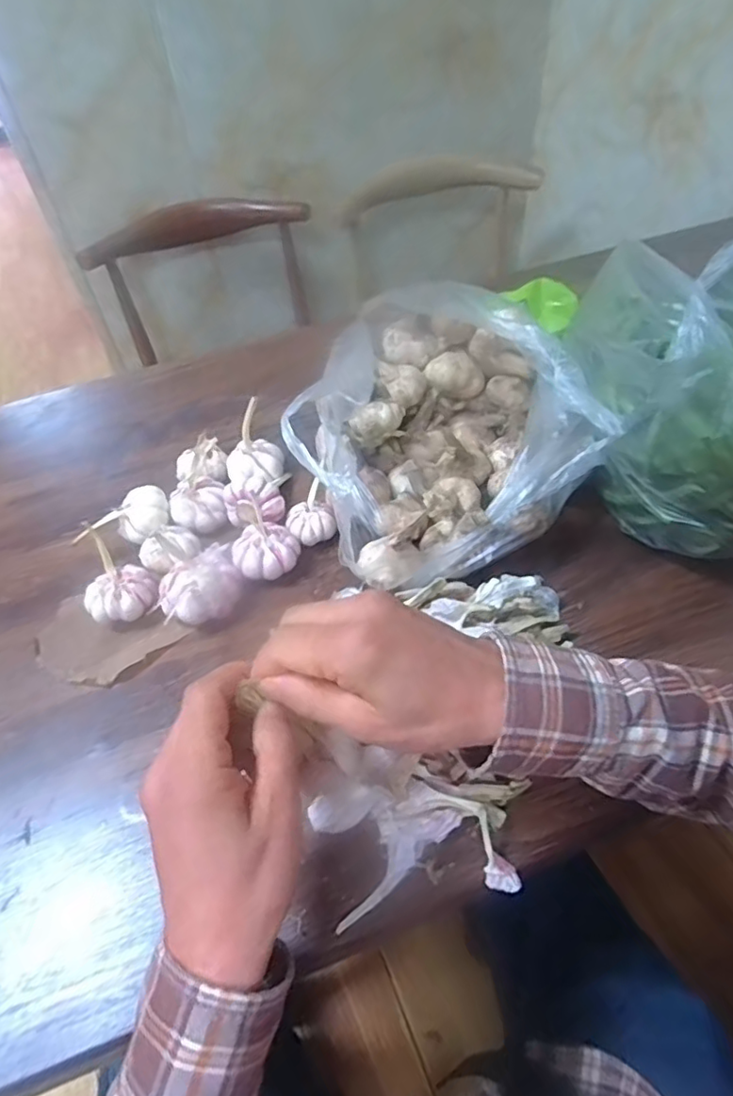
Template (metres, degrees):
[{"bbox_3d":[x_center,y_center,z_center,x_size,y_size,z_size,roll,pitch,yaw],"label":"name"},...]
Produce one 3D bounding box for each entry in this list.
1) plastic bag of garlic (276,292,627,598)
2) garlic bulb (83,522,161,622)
[{"bbox_3d":[0.051,-0.095,0.516,0.219,0.154,0.227,-13,50,-7],"label":"plastic bag of garlic"},{"bbox_3d":[-0.205,0.031,0.482,0.058,0.072,0.054,-32,55,-21],"label":"garlic bulb"}]

